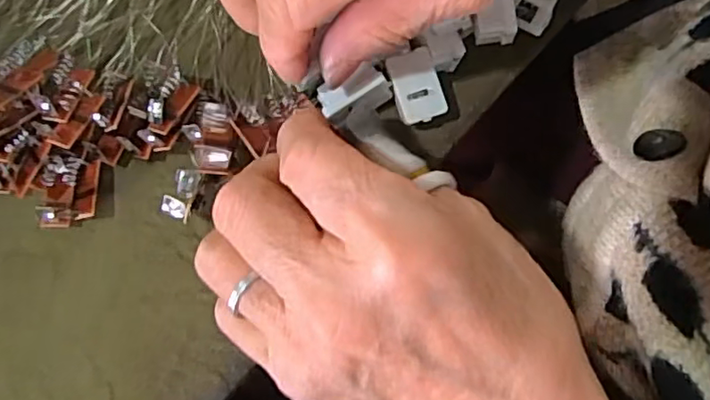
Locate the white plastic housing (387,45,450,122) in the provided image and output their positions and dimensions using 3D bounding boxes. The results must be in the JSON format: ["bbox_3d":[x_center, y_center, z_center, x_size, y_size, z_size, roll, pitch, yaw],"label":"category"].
[{"bbox_3d":[0.023,-0.043,0.225,0.018,0.004,0.026,-18,90,0],"label":"white plastic housing"}]

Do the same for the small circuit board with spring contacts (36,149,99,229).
[{"bbox_3d":[-0.105,-0.003,0.221,0.019,0.010,0.026,1,78,-3],"label":"small circuit board with spring contacts"}]

